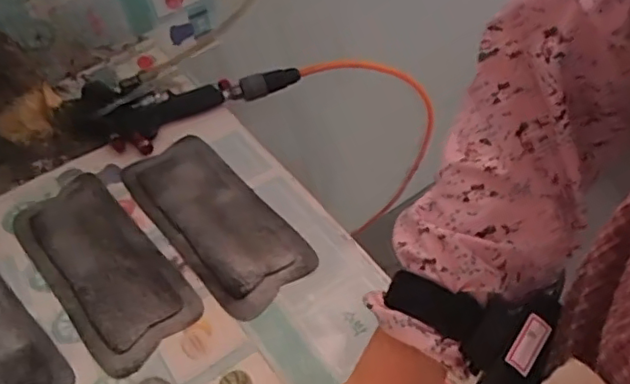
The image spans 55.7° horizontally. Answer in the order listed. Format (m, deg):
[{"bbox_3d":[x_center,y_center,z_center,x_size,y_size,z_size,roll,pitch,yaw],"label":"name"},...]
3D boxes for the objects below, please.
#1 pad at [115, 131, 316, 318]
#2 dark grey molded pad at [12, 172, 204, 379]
[{"bbox_3d":[-0.101,0.023,0.589,0.097,0.018,0.223,-35,57,-22],"label":"pad"},{"bbox_3d":[-0.203,0.066,0.562,0.096,0.013,0.219,-36,57,-23],"label":"dark grey molded pad"}]

